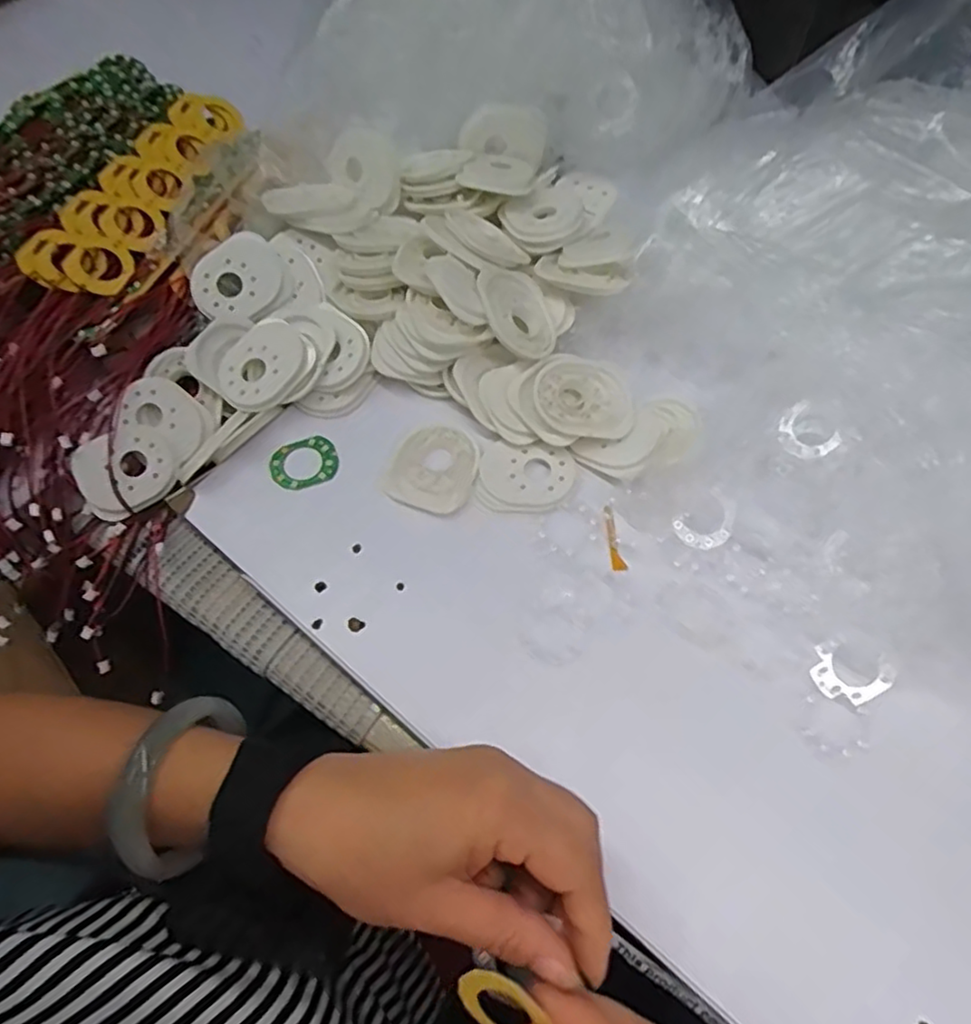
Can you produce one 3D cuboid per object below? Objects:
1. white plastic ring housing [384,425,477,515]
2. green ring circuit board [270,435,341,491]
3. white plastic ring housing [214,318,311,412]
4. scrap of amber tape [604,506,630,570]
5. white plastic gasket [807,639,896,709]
[{"bbox_3d":[-0.029,-0.026,0.387,0.049,0.005,0.055,18,65,8],"label":"white plastic ring housing"},{"bbox_3d":[-0.105,-0.029,0.387,0.039,0.004,0.029,-17,65,-9],"label":"green ring circuit board"},{"bbox_3d":[-0.129,-0.085,0.390,0.043,0.009,0.057,43,83,9],"label":"white plastic ring housing"},{"bbox_3d":[0.071,0.015,0.369,0.008,0.005,0.037,-8,64,-5],"label":"scrap of amber tape"},{"bbox_3d":[0.180,0.081,0.330,0.034,0.009,0.026,30,67,13],"label":"white plastic gasket"}]

